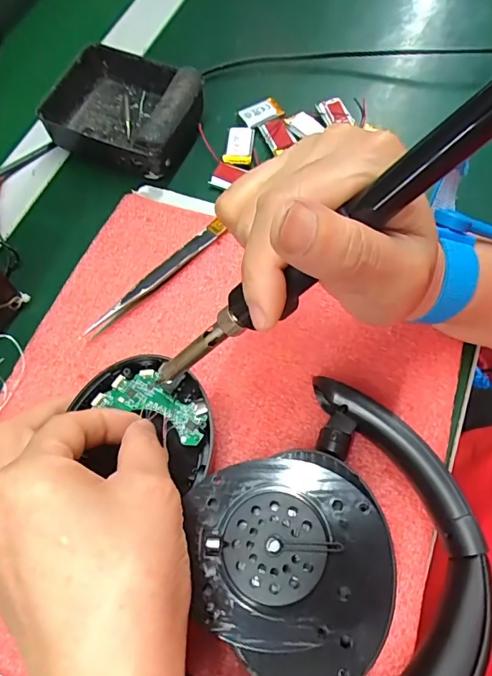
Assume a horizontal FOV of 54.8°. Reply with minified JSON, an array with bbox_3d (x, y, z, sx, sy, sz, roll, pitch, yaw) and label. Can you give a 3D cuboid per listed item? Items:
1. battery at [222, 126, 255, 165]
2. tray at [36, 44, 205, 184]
[{"bbox_3d":[-0.005,-0.135,0.332,0.019,0.004,0.032,5,66,6],"label":"battery"},{"bbox_3d":[-0.084,-0.159,0.328,0.096,0.034,0.083,17,67,11],"label":"tray"}]

